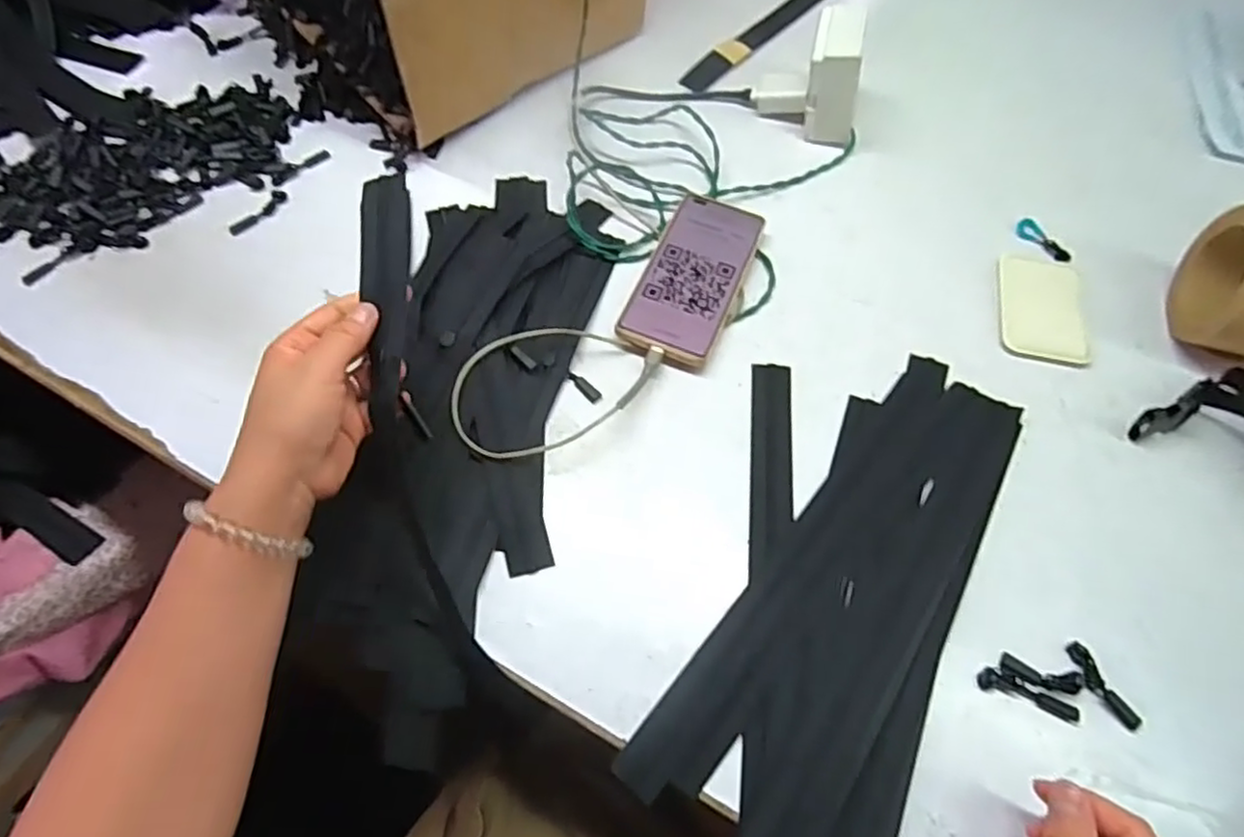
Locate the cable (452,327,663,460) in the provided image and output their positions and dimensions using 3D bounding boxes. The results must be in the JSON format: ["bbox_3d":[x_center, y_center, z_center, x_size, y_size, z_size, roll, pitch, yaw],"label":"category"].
[{"bbox_3d":[-0.051,-0.030,0.512,0.154,0.034,0.095,-27,65,-16],"label":"cable"}]

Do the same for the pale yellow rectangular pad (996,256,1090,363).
[{"bbox_3d":[0.347,-0.092,0.567,0.067,0.005,0.105,11,61,5],"label":"pale yellow rectangular pad"}]

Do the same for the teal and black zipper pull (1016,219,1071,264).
[{"bbox_3d":[0.373,-0.158,0.608,0.025,0.004,0.053,-21,64,-13],"label":"teal and black zipper pull"}]

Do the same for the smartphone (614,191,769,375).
[{"bbox_3d":[0.060,-0.118,0.570,0.079,0.018,0.171,20,62,9],"label":"smartphone"}]

